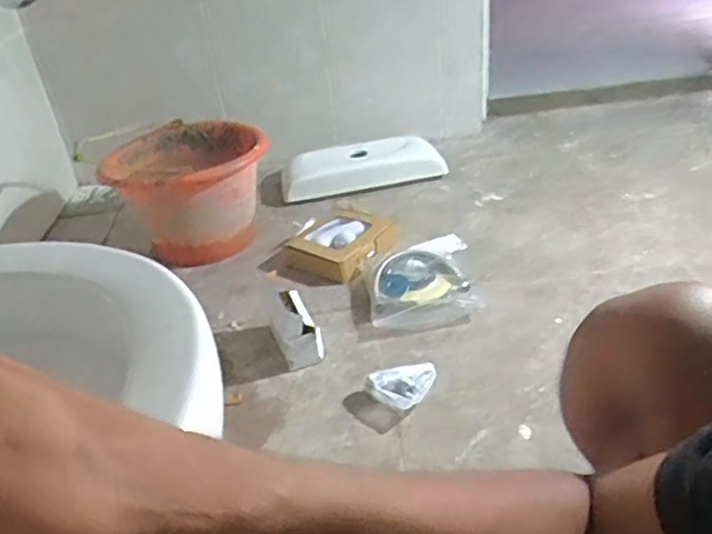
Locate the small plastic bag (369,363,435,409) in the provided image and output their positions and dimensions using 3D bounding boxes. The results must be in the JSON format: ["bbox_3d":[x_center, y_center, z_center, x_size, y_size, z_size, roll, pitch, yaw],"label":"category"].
[{"bbox_3d":[0.065,0.155,0.831,0.087,0.028,0.059,-11,34,-8],"label":"small plastic bag"}]

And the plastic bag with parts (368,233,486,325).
[{"bbox_3d":[0.104,0.015,1.037,0.161,0.034,0.212,-5,34,1],"label":"plastic bag with parts"}]

